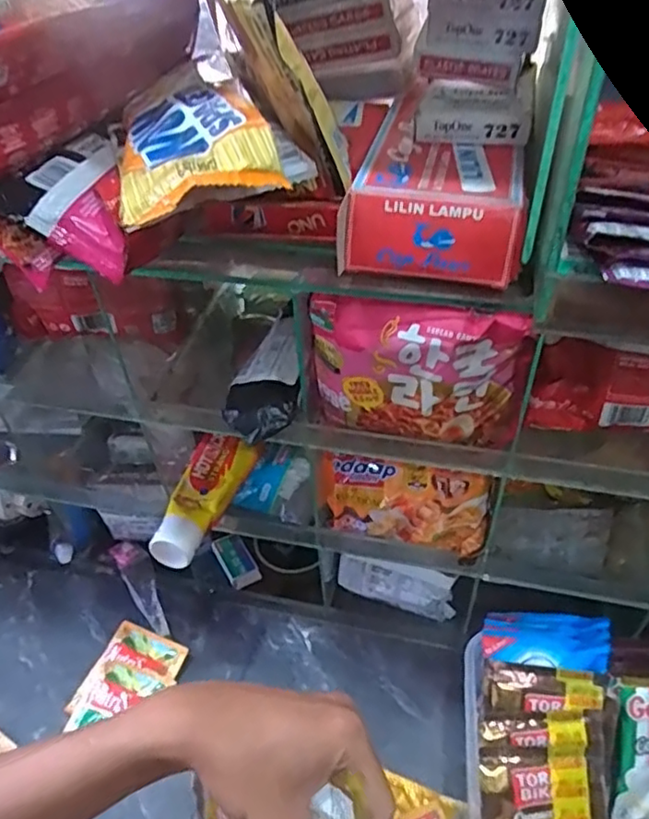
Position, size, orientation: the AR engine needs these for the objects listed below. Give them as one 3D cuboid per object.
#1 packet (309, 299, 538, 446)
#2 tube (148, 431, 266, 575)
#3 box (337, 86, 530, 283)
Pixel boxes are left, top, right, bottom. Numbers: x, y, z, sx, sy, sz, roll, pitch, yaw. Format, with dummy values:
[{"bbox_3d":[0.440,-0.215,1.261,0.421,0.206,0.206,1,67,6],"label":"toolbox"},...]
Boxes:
[{"bbox_3d":[0.054,-0.018,0.371,0.129,0.101,0.026,9,46,12],"label":"packet"},{"bbox_3d":[-0.101,0.066,0.507,0.048,0.027,0.130,14,47,16],"label":"tube"},{"bbox_3d":[0.068,-0.123,0.346,0.087,0.045,0.119,10,46,13],"label":"box"}]

